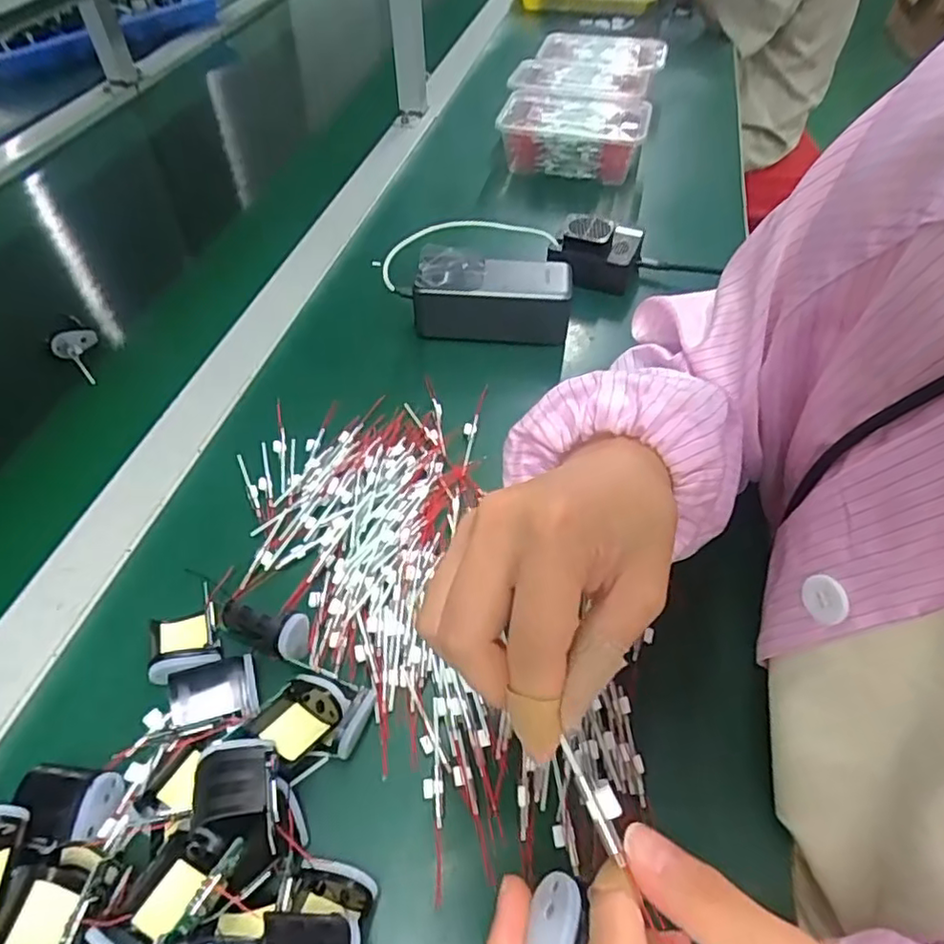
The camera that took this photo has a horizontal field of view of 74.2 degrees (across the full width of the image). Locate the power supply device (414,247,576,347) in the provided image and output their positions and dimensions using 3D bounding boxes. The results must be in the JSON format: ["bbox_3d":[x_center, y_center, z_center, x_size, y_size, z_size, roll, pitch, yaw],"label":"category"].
[{"bbox_3d":[0.018,-0.150,0.533,0.126,0.053,0.056,2,49,3],"label":"power supply device"}]

